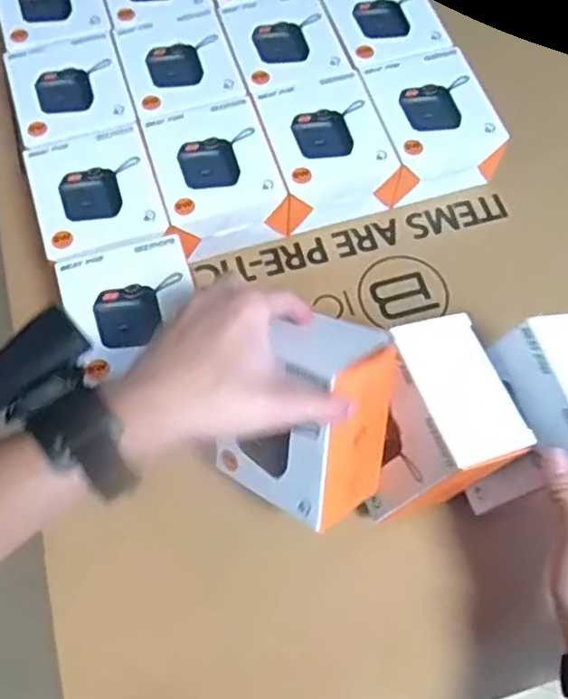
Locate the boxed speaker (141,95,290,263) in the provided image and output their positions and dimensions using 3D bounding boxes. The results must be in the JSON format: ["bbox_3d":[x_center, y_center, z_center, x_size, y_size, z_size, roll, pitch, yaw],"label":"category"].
[{"bbox_3d":[-0.059,-0.146,0.575,0.096,0.059,0.114,-17,67,-9],"label":"boxed speaker"}]

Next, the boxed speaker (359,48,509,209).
[{"bbox_3d":[0.128,-0.201,0.598,0.100,0.055,0.116,-17,67,-9],"label":"boxed speaker"}]

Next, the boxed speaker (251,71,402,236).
[{"bbox_3d":[0.038,-0.175,0.588,0.105,0.057,0.116,-15,67,-9],"label":"boxed speaker"}]

